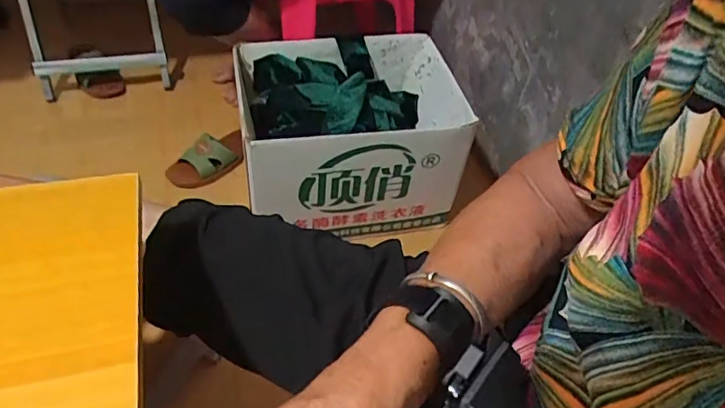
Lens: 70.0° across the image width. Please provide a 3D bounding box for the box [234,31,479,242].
[{"bbox_3d":[-0.034,-0.120,0.991,0.377,0.264,0.272,-8,49,-15],"label":"box"}]

